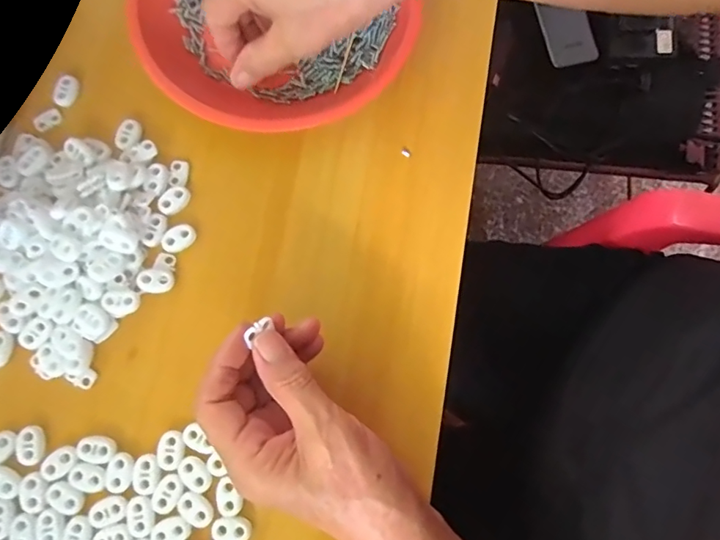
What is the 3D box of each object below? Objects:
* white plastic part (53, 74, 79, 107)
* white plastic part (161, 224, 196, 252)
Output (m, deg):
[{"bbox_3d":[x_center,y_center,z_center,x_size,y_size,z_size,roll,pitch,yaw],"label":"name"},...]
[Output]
[{"bbox_3d":[-0.204,-0.125,0.348,0.015,0.005,0.022,22,78,4],"label":"white plastic part"},{"bbox_3d":[-0.119,-0.021,0.327,0.022,0.004,0.016,-36,81,-8],"label":"white plastic part"}]

